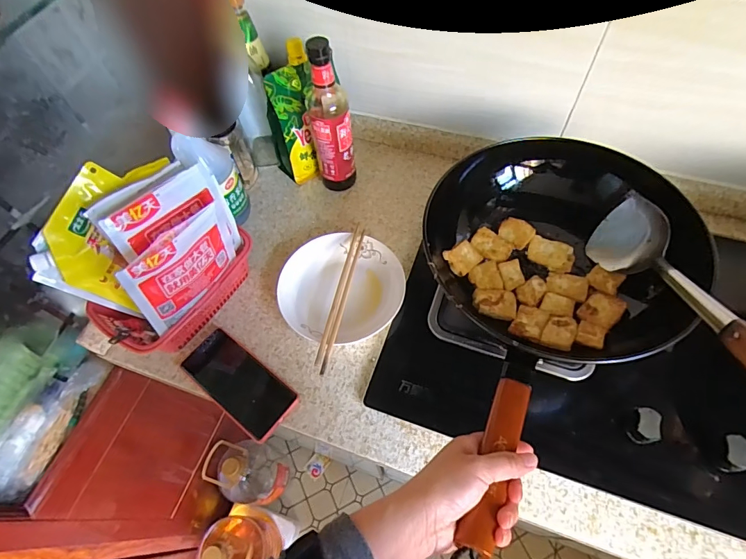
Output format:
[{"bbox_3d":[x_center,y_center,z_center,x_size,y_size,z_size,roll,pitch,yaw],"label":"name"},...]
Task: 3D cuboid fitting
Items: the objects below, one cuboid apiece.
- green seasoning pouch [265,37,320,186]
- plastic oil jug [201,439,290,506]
[{"bbox_3d":[-0.126,-0.257,0.673,0.096,0.205,0.059,-21,61,-9],"label":"green seasoning pouch"},{"bbox_3d":[-0.318,0.514,1.083,0.151,0.315,0.134,32,67,20],"label":"plastic oil jug"}]

